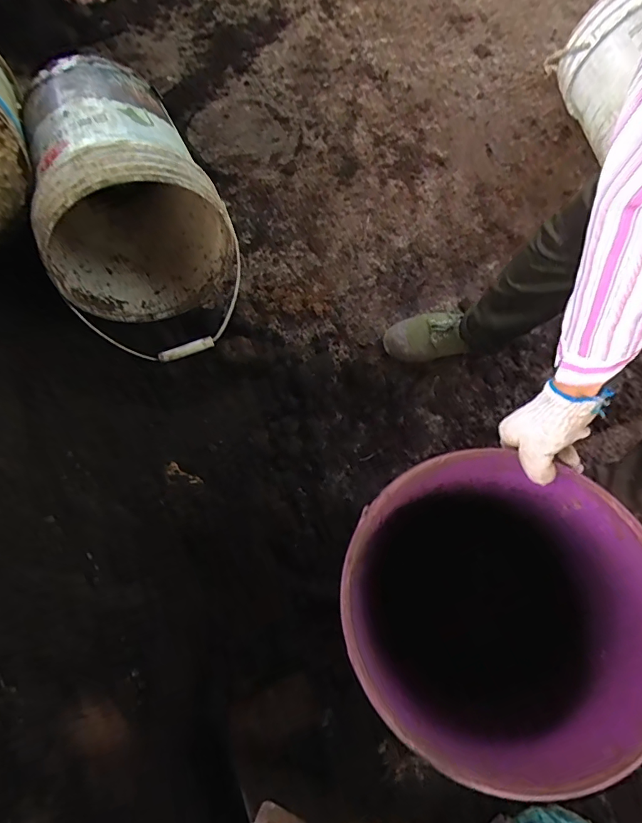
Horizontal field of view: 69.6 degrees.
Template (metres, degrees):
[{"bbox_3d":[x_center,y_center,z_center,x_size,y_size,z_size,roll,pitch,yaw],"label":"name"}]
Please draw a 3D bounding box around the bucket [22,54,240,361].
[{"bbox_3d":[-0.323,-0.314,0.788,0.295,0.297,0.422,-25,74,-9],"label":"bucket"}]

